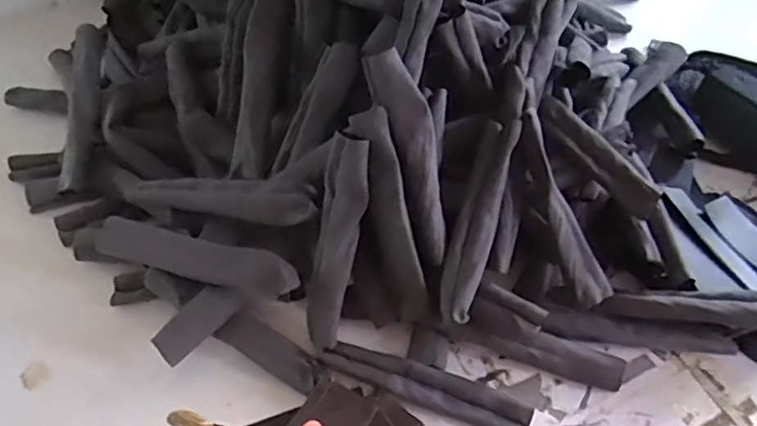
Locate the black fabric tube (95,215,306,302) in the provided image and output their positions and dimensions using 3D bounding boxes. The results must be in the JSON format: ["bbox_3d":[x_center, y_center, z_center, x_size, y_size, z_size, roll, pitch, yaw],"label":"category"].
[{"bbox_3d":[-0.155,0.040,0.536,0.175,0.029,0.037,10,50,4],"label":"black fabric tube"}]

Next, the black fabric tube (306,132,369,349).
[{"bbox_3d":[-0.036,0.026,0.536,0.036,0.180,0.018,11,14,5],"label":"black fabric tube"}]

